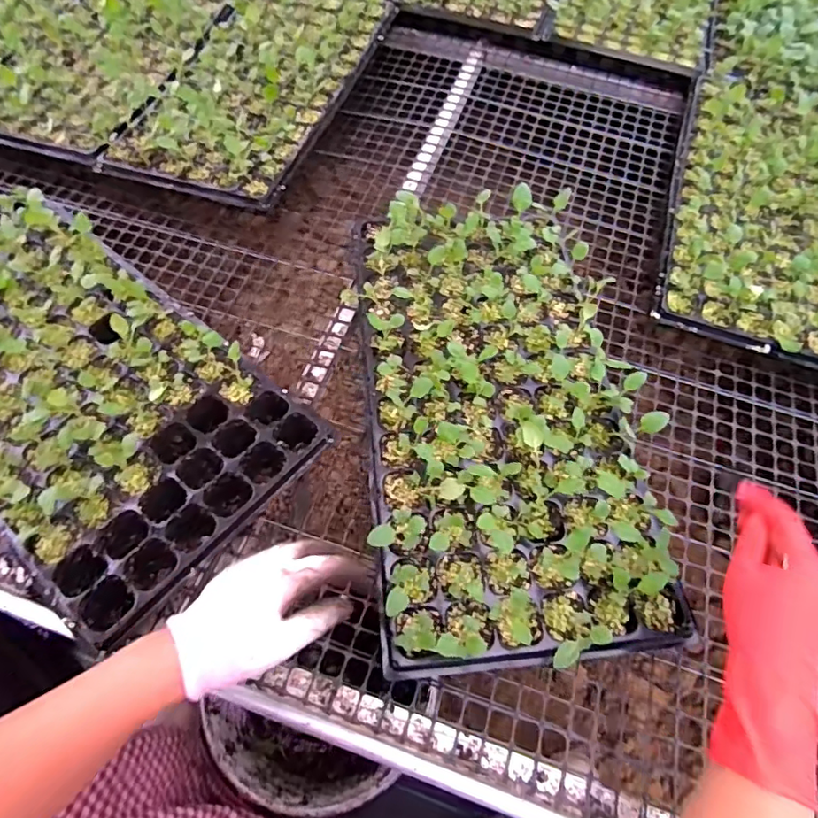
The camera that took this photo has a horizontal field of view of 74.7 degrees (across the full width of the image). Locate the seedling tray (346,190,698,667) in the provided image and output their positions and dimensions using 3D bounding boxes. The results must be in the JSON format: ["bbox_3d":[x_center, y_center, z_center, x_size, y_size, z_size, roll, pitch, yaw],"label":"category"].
[{"bbox_3d":[0.094,-0.022,0.564,0.274,0.057,0.520,-5,64,-4],"label":"seedling tray"}]

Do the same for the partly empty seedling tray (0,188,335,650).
[{"bbox_3d":[-0.357,-0.038,0.560,0.516,0.066,0.267,38,69,16],"label":"partly empty seedling tray"}]

